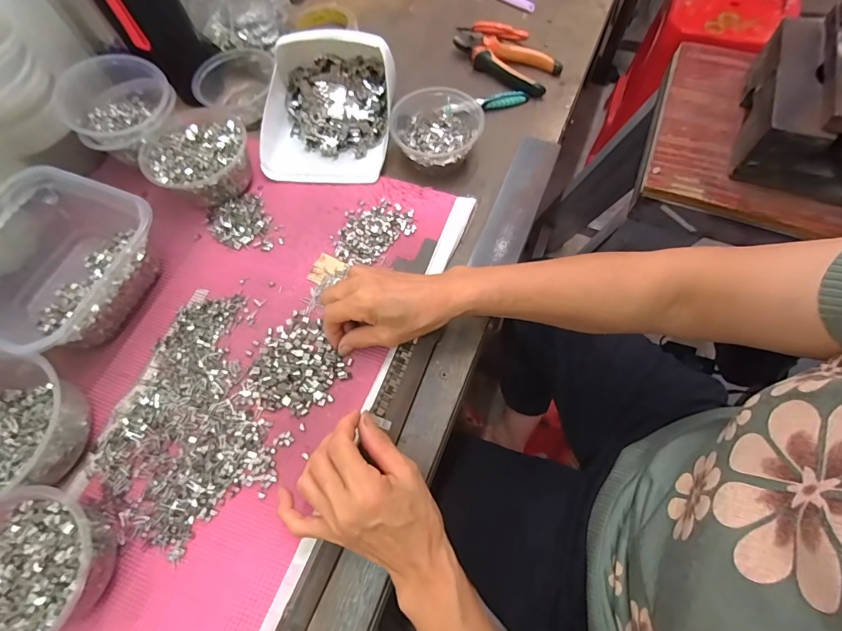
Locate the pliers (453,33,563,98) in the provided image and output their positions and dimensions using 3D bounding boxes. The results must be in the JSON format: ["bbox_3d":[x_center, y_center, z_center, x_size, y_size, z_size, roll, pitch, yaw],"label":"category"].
[{"bbox_3d":[0.111,-0.349,0.568,0.148,0.022,0.068,35,72,15],"label":"pliers"}]

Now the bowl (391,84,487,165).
[{"bbox_3d":[0.018,-0.221,0.499,0.105,0.048,0.102,-1,67,2],"label":"bowl"}]

